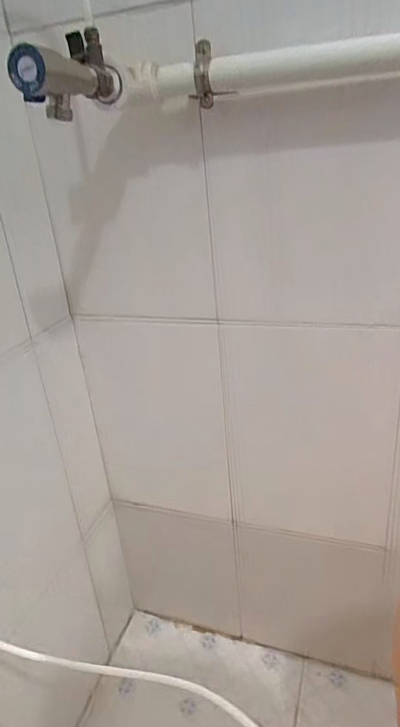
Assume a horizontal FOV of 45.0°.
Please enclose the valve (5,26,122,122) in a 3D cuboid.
[{"bbox_3d":[-0.098,-0.217,0.357,0.037,0.060,0.121,2,26,14],"label":"valve"}]

